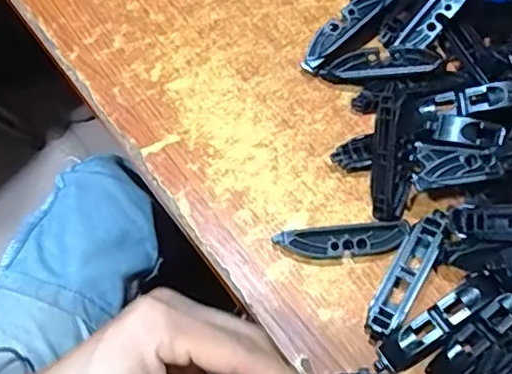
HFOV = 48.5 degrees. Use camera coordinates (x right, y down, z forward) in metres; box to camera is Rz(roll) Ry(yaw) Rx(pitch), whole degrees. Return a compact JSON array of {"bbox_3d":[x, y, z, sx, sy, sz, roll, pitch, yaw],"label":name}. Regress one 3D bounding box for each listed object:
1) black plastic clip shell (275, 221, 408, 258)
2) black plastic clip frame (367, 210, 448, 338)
[{"bbox_3d":[0.051,0.033,0.341,0.078,0.018,0.017,-4,69,-1],"label":"black plastic clip shell"},{"bbox_3d":[0.087,0.051,0.332,0.020,0.021,0.079,29,72,11],"label":"black plastic clip frame"}]

